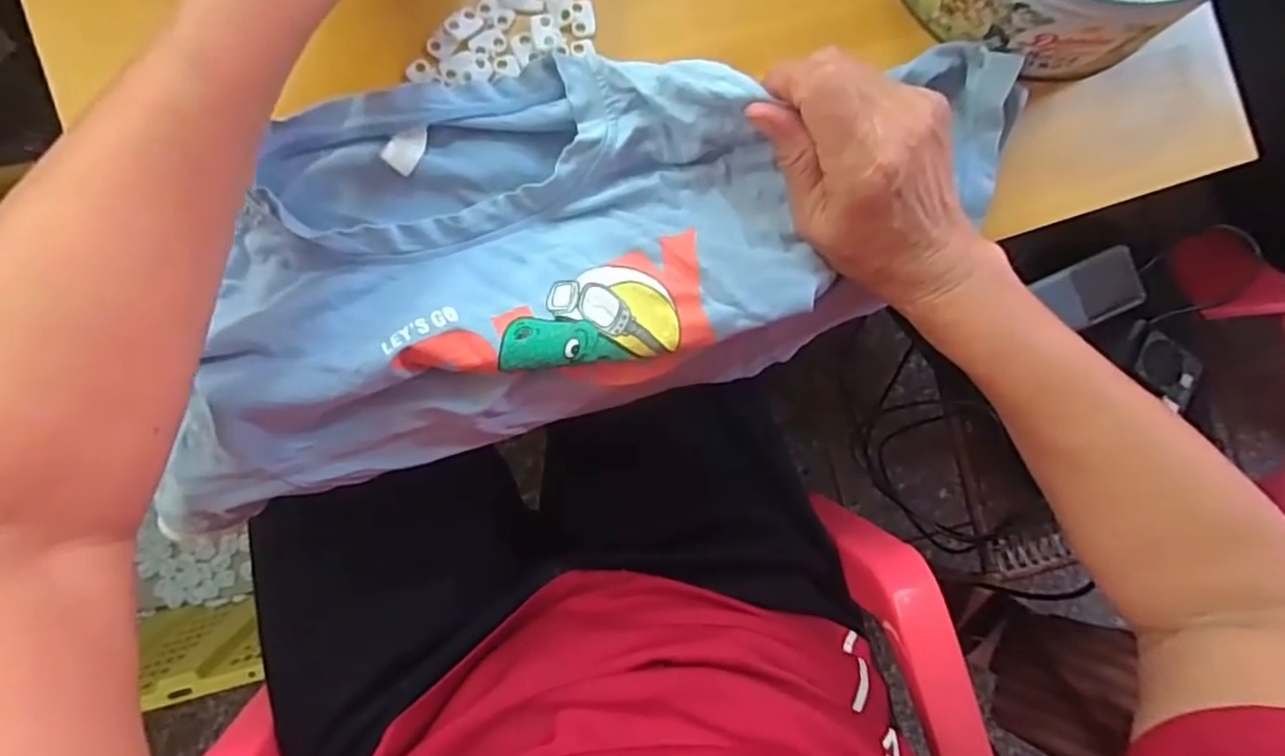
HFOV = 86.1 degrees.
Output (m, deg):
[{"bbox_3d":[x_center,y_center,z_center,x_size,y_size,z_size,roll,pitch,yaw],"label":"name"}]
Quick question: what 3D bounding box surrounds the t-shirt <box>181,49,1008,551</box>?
[{"bbox_3d":[-0.033,-0.068,0.332,0.456,0.056,0.168,-20,92,-3],"label":"t-shirt"}]

